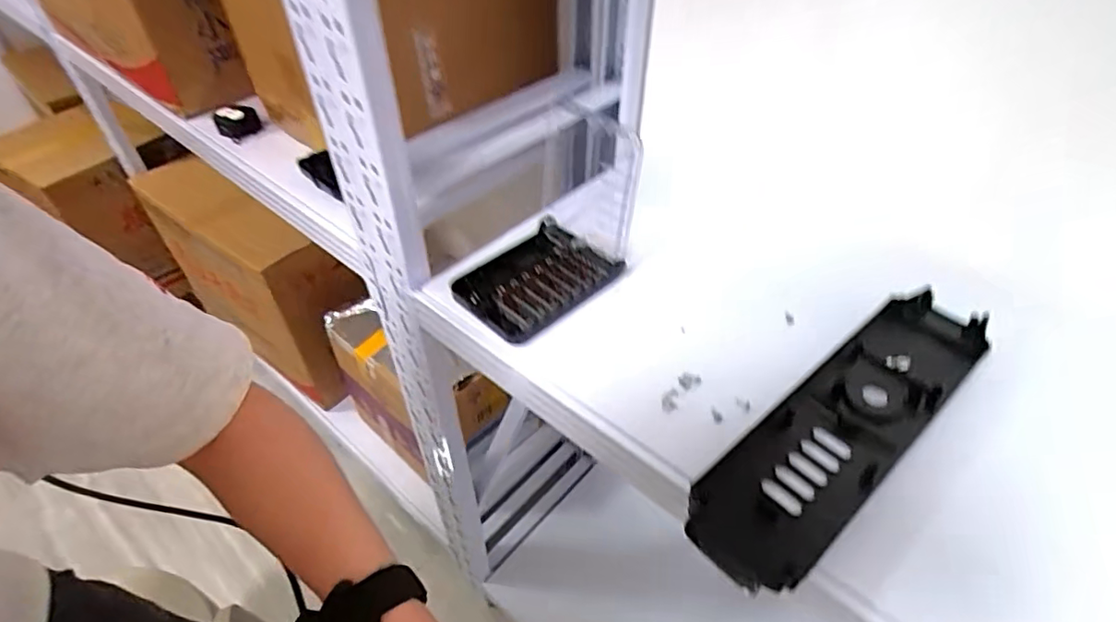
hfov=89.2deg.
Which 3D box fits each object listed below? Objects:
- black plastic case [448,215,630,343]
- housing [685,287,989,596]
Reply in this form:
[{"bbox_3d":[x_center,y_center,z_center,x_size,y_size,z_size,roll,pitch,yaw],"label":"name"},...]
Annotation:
[{"bbox_3d":[-0.024,-0.037,0.581,0.111,0.027,0.151,34,53,29],"label":"black plastic case"},{"bbox_3d":[0.243,0.087,0.464,0.361,0.026,0.087,-31,53,-28],"label":"housing"}]

